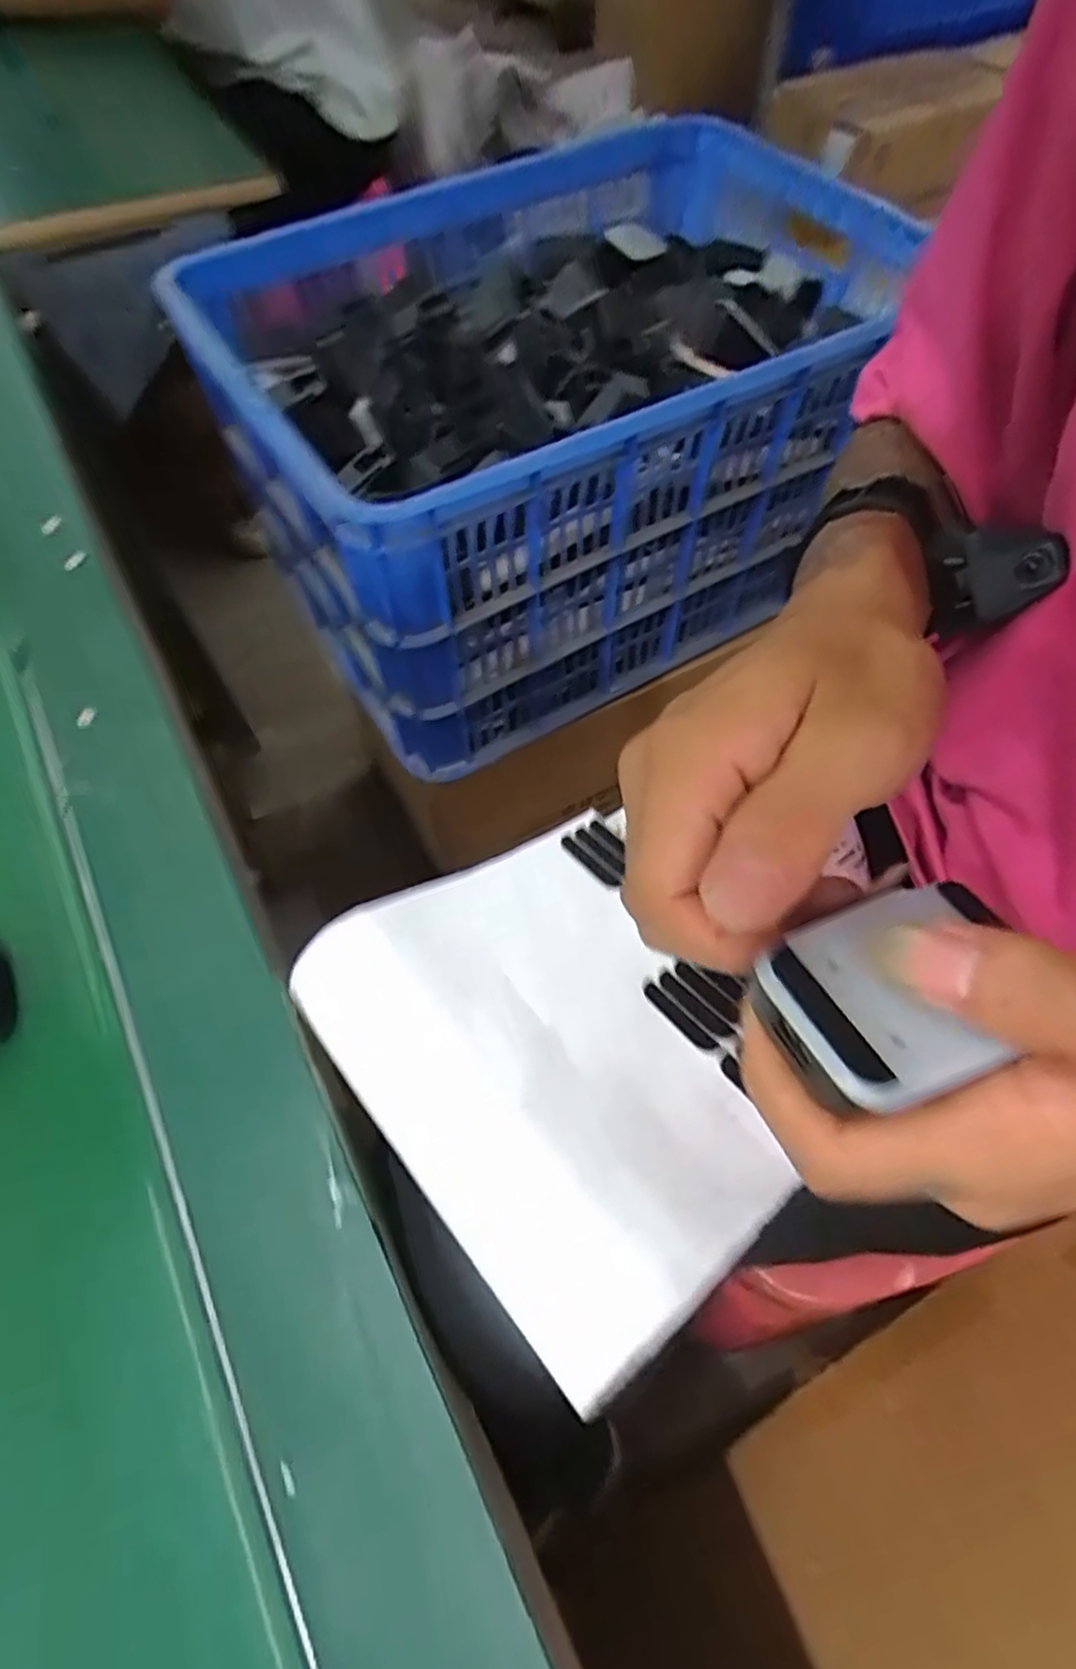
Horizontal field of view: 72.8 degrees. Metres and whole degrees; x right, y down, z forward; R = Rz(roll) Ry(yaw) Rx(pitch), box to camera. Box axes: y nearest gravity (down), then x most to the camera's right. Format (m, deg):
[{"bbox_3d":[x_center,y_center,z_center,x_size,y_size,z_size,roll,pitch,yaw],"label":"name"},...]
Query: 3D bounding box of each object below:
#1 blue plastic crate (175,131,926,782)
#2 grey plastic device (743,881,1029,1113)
[{"bbox_3d":[0.036,-0.411,0.722,0.605,0.287,0.422,-27,65,-14],"label":"blue plastic crate"},{"bbox_3d":[0.085,0.037,0.172,0.064,0.017,0.043,-16,51,-17],"label":"grey plastic device"}]

